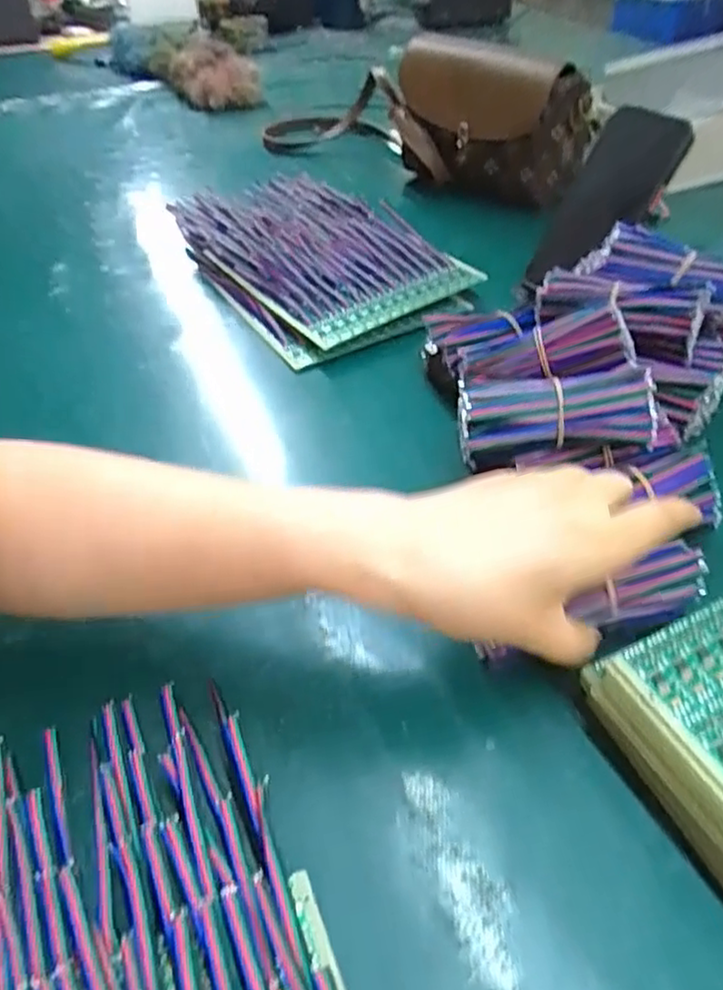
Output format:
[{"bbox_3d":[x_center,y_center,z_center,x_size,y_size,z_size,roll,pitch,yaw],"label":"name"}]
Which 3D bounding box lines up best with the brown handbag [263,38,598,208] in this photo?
[{"bbox_3d":[0.129,-0.387,0.696,0.185,0.122,0.088,21,49,23],"label":"brown handbag"}]

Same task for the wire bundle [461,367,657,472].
[{"bbox_3d":[0.103,-0.043,0.373,0.102,0.036,0.041,-2,44,1],"label":"wire bundle"}]

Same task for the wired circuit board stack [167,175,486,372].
[{"bbox_3d":[-0.043,-0.222,0.613,0.178,0.039,0.267,-27,49,-23],"label":"wired circuit board stack"}]

